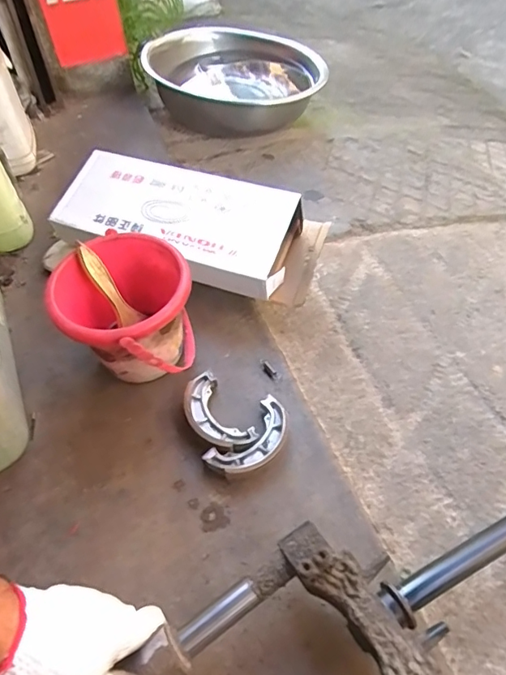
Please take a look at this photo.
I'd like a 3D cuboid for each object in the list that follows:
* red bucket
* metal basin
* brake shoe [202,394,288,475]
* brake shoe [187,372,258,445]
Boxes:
[{"bbox_3d":[-0.143,-0.019,0.574,0.141,0.142,0.152,-1,54,1],"label":"red bucket"},{"bbox_3d":[-0.029,-0.516,0.990,0.311,0.108,0.311,-1,54,1],"label":"metal basin"},{"bbox_3d":[0.002,0.118,0.546,0.054,0.023,0.106,36,63,25],"label":"brake shoe"},{"bbox_3d":[-0.044,0.091,0.562,0.053,0.020,0.101,-29,58,-18],"label":"brake shoe"}]

